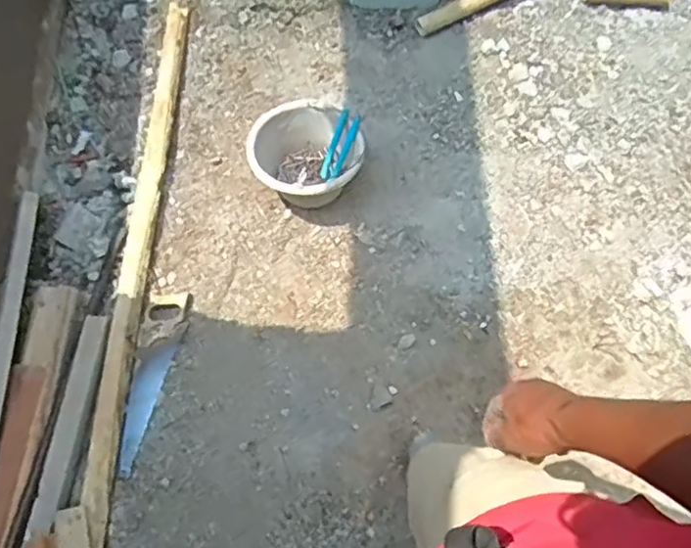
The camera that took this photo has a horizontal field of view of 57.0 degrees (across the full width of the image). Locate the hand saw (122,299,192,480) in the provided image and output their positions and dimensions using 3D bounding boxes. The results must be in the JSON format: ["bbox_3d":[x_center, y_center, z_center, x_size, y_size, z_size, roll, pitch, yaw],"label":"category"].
[{"bbox_3d":[-0.436,0.228,1.409,0.091,0.015,0.400,9,65,3],"label":"hand saw"}]

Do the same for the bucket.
[{"bbox_3d":[-0.105,-0.285,1.564,0.254,0.162,0.290,-23,72,-9],"label":"bucket"}]

